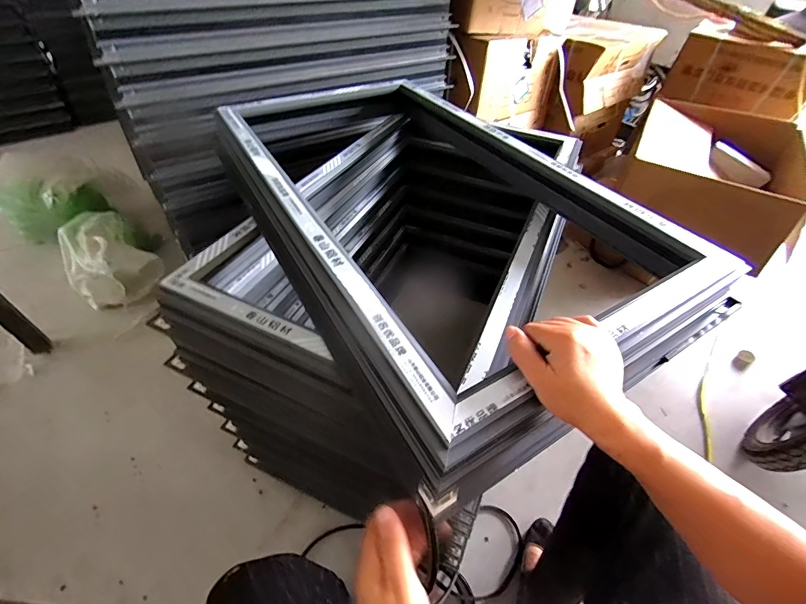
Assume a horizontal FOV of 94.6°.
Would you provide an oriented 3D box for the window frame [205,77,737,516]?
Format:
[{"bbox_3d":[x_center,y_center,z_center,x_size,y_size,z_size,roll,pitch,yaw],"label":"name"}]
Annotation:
[{"bbox_3d":[0.033,-0.170,0.630,0.500,0.081,0.799,-22,51,-23],"label":"window frame"}]

